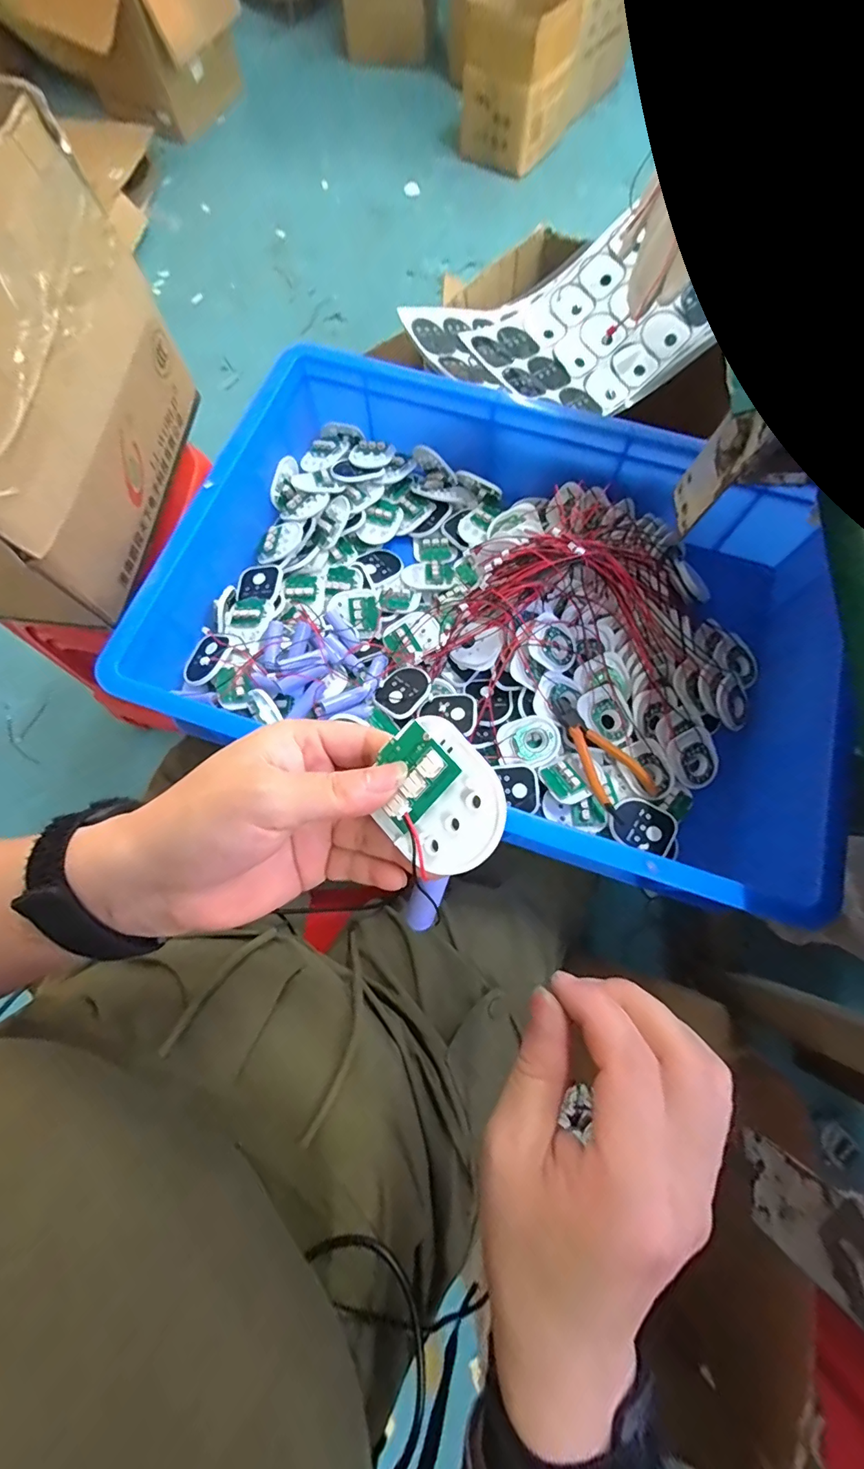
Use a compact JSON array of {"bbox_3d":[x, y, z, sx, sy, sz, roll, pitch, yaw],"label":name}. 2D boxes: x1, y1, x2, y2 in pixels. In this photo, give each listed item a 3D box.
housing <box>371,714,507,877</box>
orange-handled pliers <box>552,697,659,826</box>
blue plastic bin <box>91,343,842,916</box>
[{"bbox_3d":[0.001,0.025,0.185,0.048,0.011,0.055,-46,73,12],"label":"housing"},{"bbox_3d":[0.154,0.020,0.462,0.057,0.022,0.123,-39,77,-10],"label":"orange-handled pliers"},{"bbox_3d":[0.063,-0.137,0.483,0.594,0.108,0.401,15,74,5],"label":"blue plastic bin"}]

